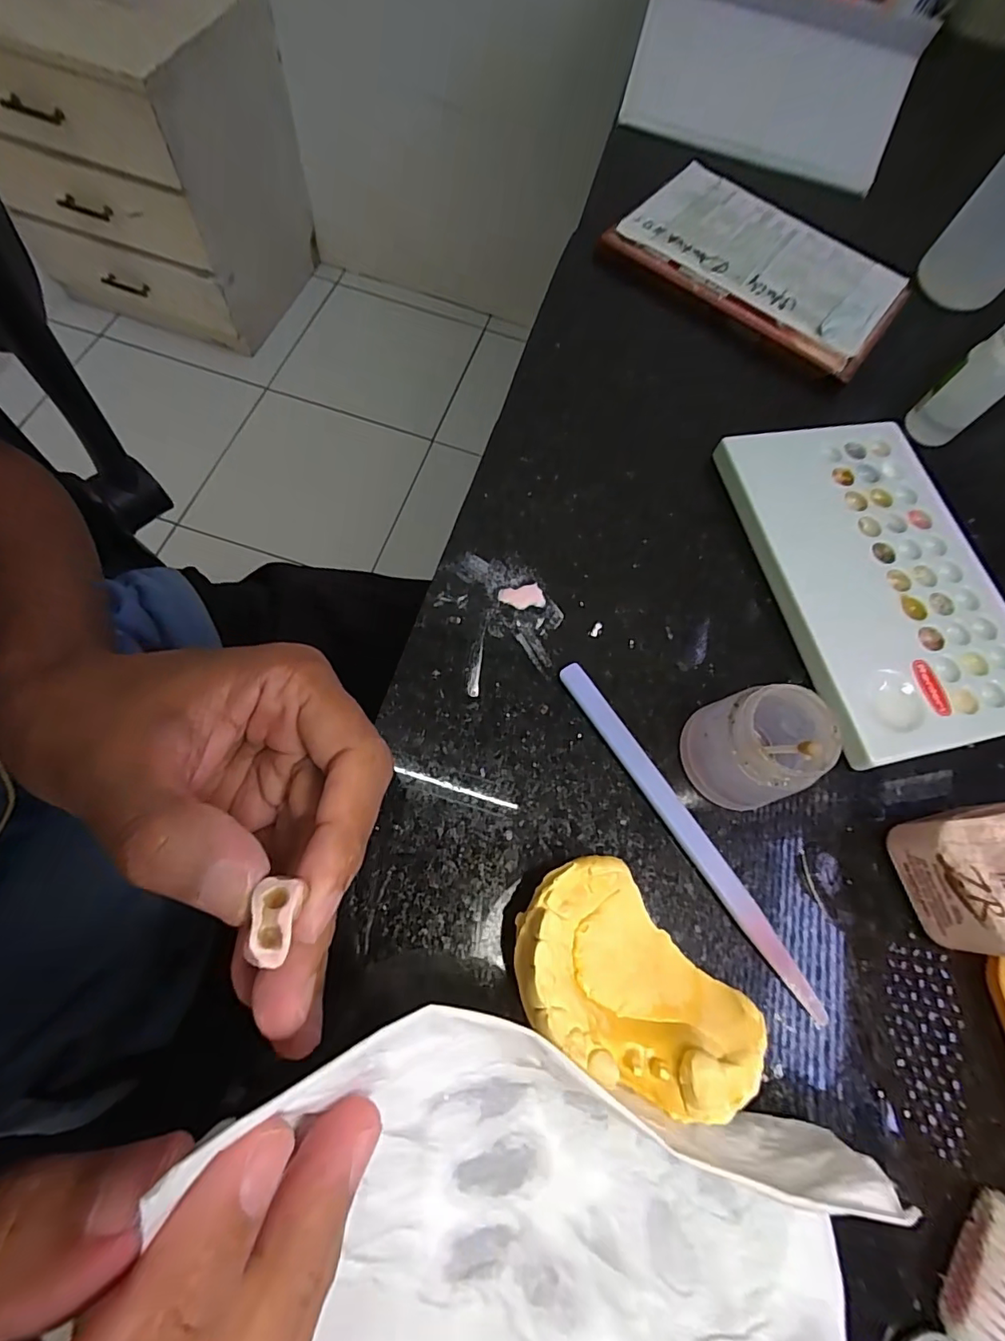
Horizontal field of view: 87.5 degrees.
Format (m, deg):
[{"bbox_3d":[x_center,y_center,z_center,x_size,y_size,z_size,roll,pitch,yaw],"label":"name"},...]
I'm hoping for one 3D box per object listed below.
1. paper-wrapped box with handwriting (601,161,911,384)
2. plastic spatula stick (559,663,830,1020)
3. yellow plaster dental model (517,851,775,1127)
[{"bbox_3d":[0.144,-0.225,0.289,0.146,0.013,0.089,35,69,8],"label":"paper-wrapped box with handwriting"},{"bbox_3d":[0.064,0.054,0.183,0.010,0.005,0.137,-31,75,-16],"label":"plastic spatula stick"},{"bbox_3d":[0.035,0.091,0.150,0.044,0.035,0.071,-41,78,-19],"label":"yellow plaster dental model"}]

